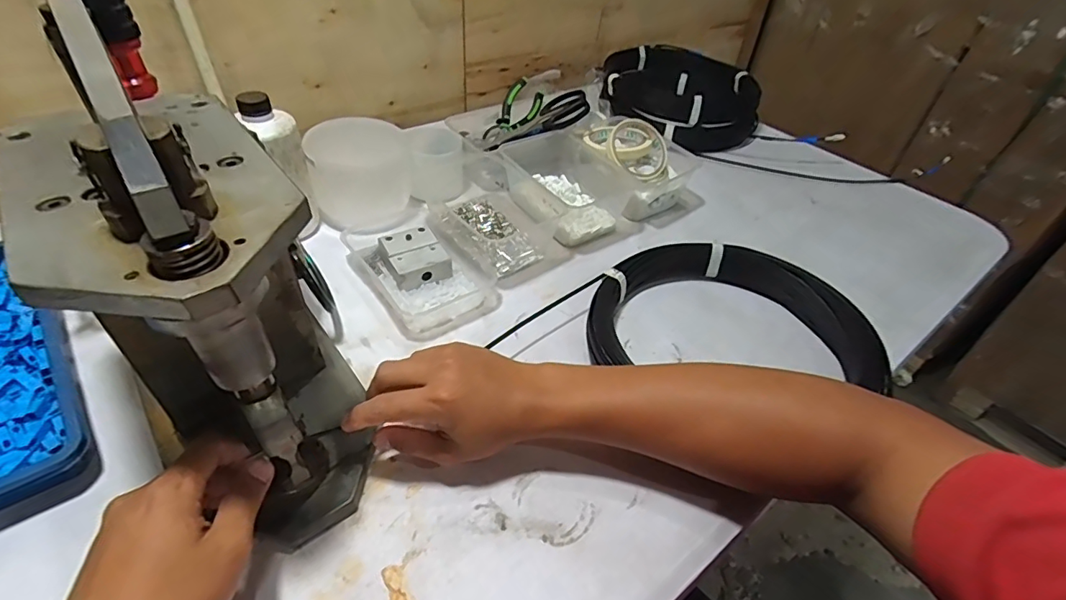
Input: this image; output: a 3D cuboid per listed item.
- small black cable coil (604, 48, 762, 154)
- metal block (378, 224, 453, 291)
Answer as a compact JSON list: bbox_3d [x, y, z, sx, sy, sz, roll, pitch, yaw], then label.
[{"bbox_3d":[0.267,-0.371,0.916,0.271,0.086,0.267,3,42,-3],"label":"small black cable coil"},{"bbox_3d":[-0.135,-0.050,0.580,0.062,0.033,0.069,-20,48,-26],"label":"metal block"}]

